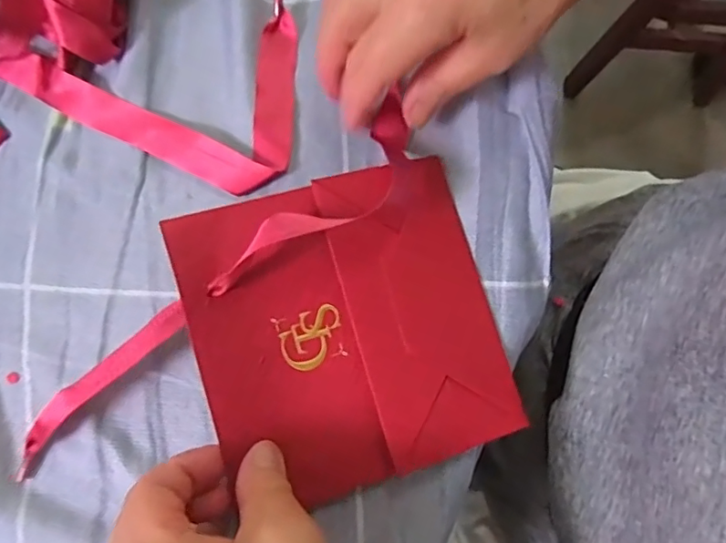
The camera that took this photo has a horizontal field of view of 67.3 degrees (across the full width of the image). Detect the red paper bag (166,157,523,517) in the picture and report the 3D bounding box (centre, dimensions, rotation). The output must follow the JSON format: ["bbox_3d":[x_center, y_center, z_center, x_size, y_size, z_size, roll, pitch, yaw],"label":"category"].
[{"bbox_3d":[-0.006,0.025,0.253,0.134,0.027,0.137,-18,80,-4],"label":"red paper bag"}]

